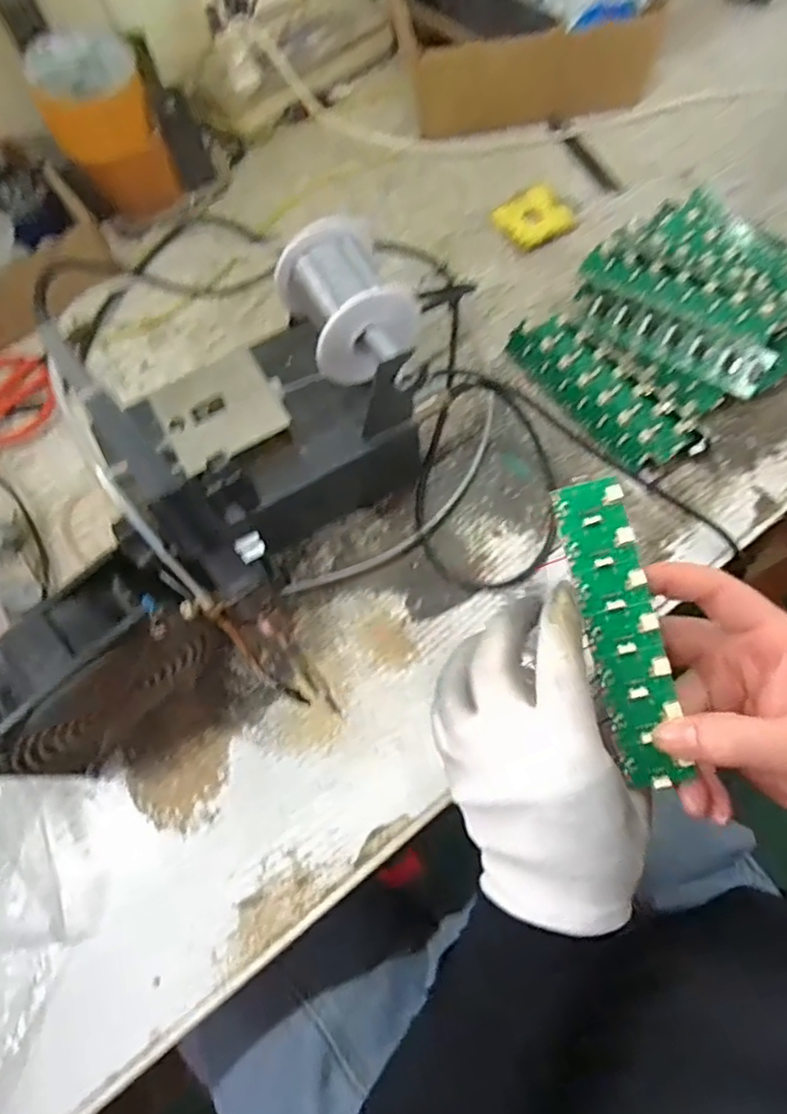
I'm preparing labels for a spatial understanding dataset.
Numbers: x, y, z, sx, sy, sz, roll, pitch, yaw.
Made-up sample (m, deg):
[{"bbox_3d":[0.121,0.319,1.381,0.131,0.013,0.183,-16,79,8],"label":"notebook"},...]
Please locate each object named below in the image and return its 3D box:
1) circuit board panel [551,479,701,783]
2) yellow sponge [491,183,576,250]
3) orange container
[{"bbox_3d":[0.103,0.032,0.283,0.030,0.005,0.136,-15,81,18],"label":"circuit board panel"},{"bbox_3d":[0.117,-0.284,0.522,0.058,0.010,0.054,-28,72,-7],"label":"yellow sponge"},{"bbox_3d":[-0.233,-0.350,0.517,0.083,0.099,0.084,-1,71,2],"label":"orange container"}]

